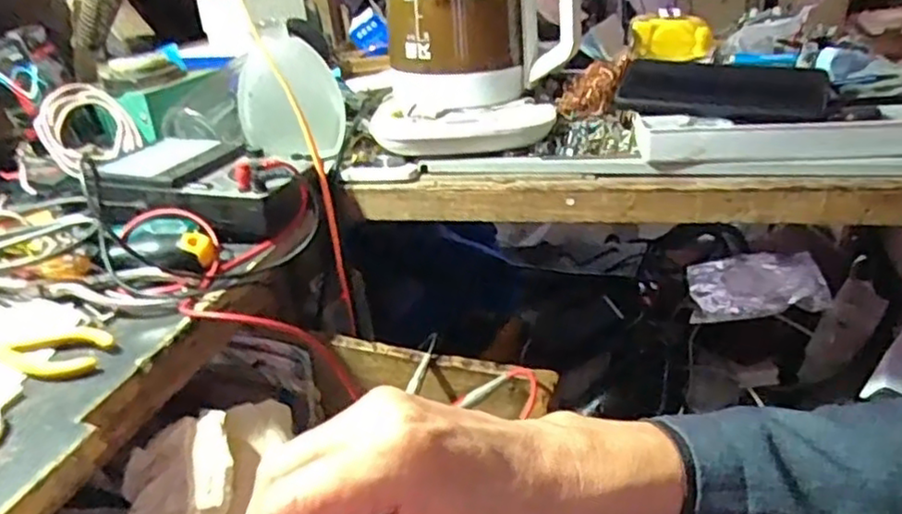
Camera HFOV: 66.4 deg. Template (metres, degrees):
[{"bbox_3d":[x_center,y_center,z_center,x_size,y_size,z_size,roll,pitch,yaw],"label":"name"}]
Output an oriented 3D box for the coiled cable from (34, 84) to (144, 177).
[{"bbox_3d":[-0.350,-0.122,0.659,0.080,0.028,0.086,49,45,-6],"label":"coiled cable"}]

